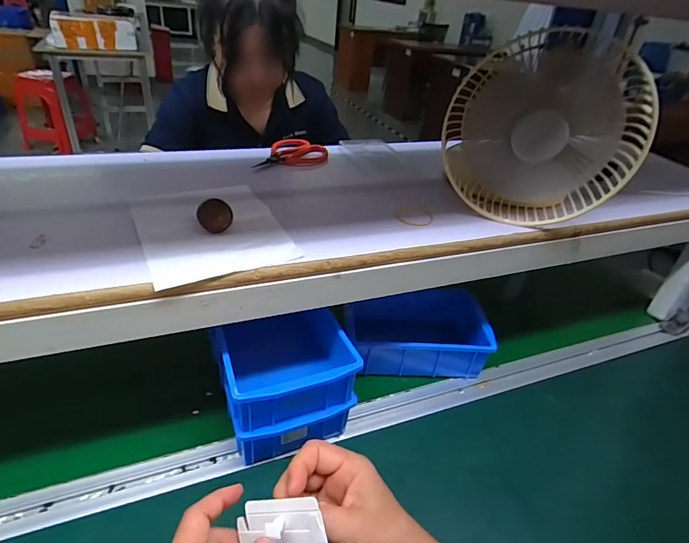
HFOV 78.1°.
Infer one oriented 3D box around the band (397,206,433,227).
[{"bbox_3d":[0.082,-0.065,0.490,0.041,0.008,0.036,11,34,7],"label":"band"}]

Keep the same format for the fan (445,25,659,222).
[{"bbox_3d":[0.212,-0.146,0.472,0.197,0.196,0.074,15,35,12],"label":"fan"}]

